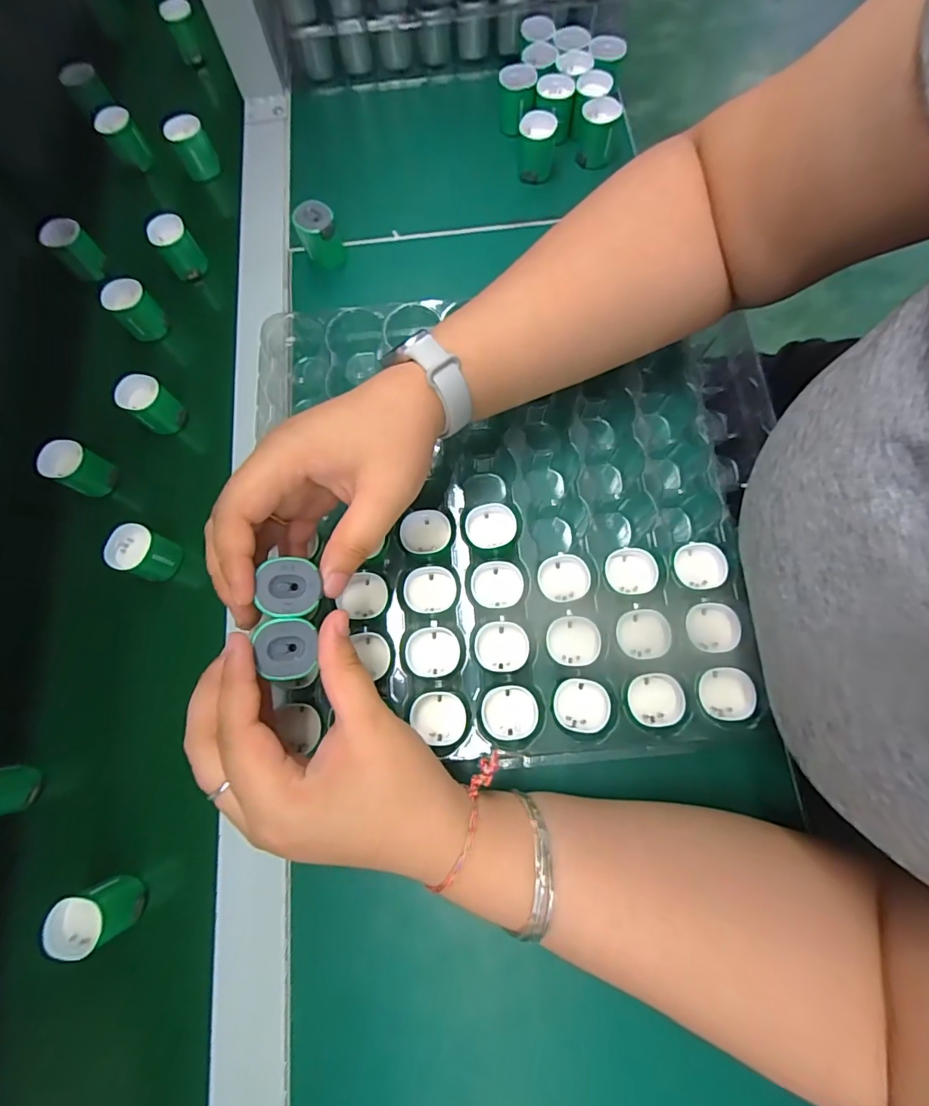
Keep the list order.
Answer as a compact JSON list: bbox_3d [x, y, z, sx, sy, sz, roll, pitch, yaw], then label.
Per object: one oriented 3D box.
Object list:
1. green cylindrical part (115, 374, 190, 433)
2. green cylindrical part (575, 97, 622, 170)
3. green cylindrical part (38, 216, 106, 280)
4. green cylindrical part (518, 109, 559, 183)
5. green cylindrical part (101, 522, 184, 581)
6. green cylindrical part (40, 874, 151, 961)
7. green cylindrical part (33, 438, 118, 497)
[{"bbox_3d":[-0.226,-0.108,0.359,0.030,0.035,0.029,0,74,1],"label":"green cylindrical part"},{"bbox_3d":[0.107,-0.341,0.403,0.030,0.033,0.032,0,74,1],"label":"green cylindrical part"},{"bbox_3d":[-0.315,-0.245,0.401,0.030,0.034,0.029,0,74,1],"label":"green cylindrical part"},{"bbox_3d":[0.057,-0.326,0.400,0.029,0.035,0.030,3,74,3],"label":"green cylindrical part"},{"bbox_3d":[-0.213,0.001,0.334,0.027,0.044,0.031,14,75,6],"label":"green cylindrical part"},{"bbox_3d":[-0.203,0.199,0.273,0.031,0.034,0.030,0,74,1],"label":"green cylindrical part"},{"bbox_3d":[-0.271,-0.059,0.348,0.026,0.038,0.029,17,75,6],"label":"green cylindrical part"}]

